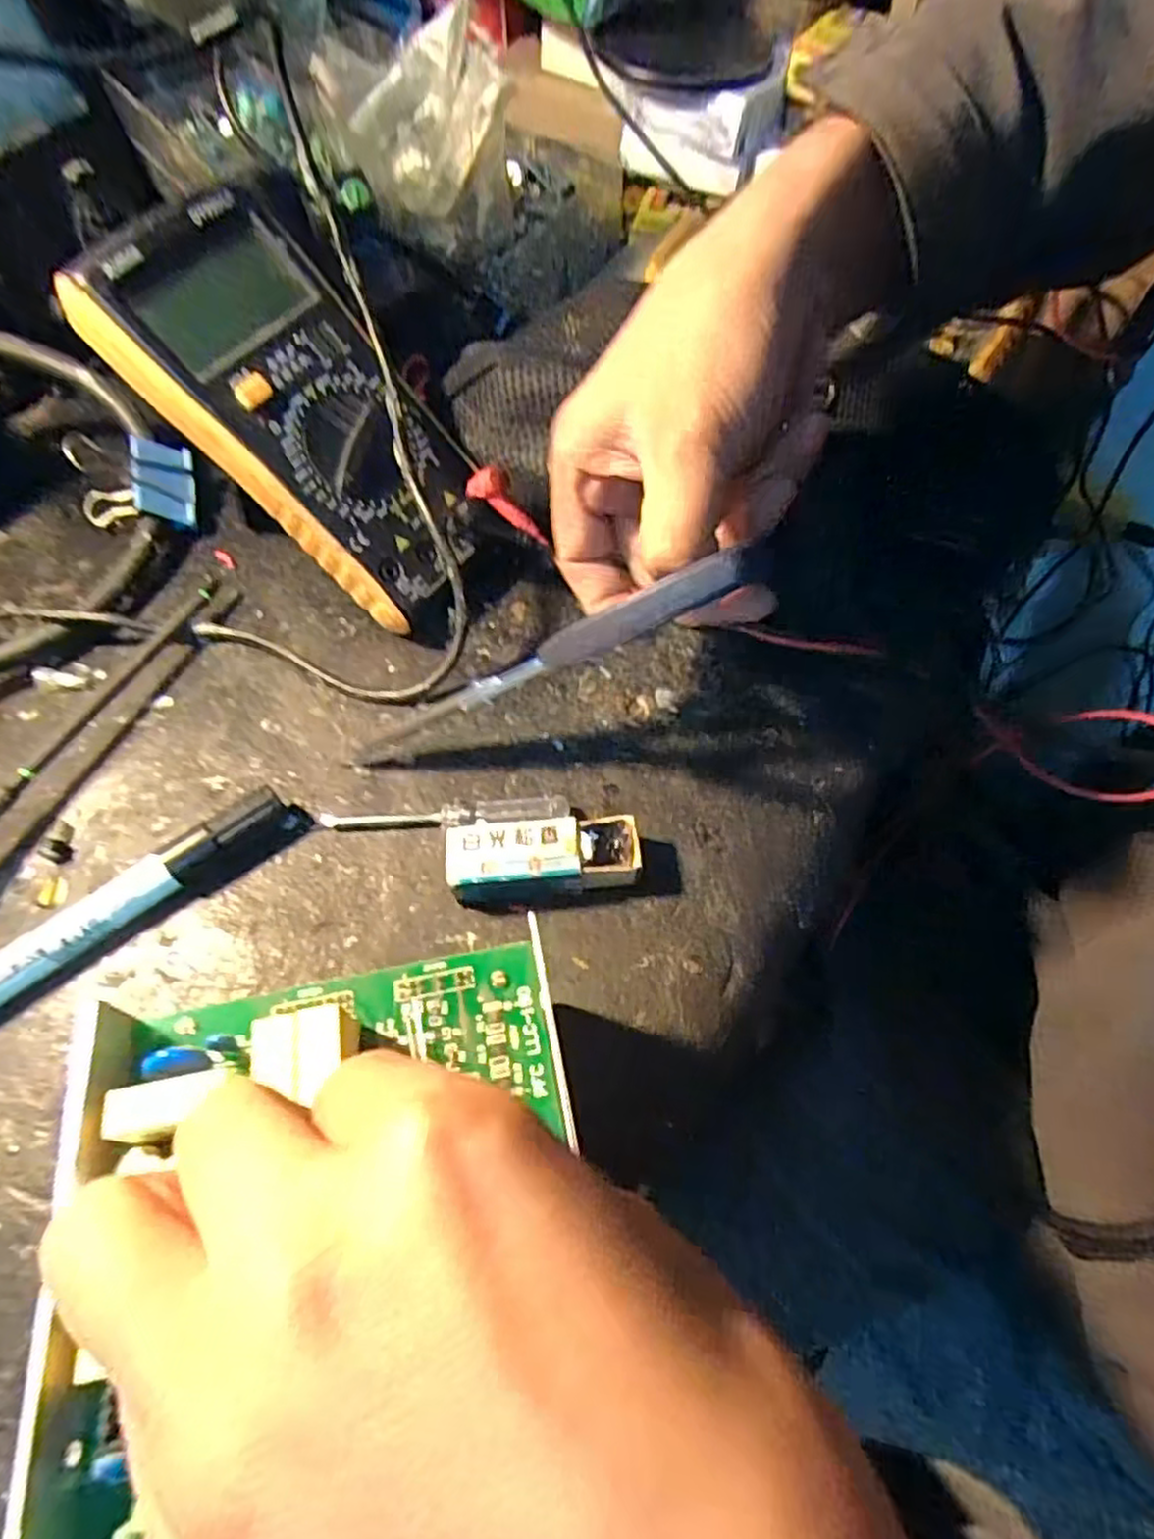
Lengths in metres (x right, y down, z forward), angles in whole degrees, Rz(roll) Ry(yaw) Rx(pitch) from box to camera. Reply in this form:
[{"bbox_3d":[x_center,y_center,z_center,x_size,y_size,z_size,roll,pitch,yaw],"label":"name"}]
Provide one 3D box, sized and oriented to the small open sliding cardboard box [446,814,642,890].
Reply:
[{"bbox_3d":[-0.012,0.033,0.266,0.066,0.021,0.026,-4,61,-1],"label":"small open sliding cardboard box"}]

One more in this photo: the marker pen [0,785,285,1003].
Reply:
[{"bbox_3d":[-0.168,0.052,0.262,0.138,0.017,0.017,-37,66,-17],"label":"marker pen"}]

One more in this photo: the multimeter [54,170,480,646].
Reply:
[{"bbox_3d":[-0.100,-0.141,0.298,0.099,0.036,0.175,-46,109,-22],"label":"multimeter"}]

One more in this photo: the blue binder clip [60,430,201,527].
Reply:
[{"bbox_3d":[-0.217,-0.138,0.362,0.063,0.034,0.037,7,61,5],"label":"blue binder clip"}]

